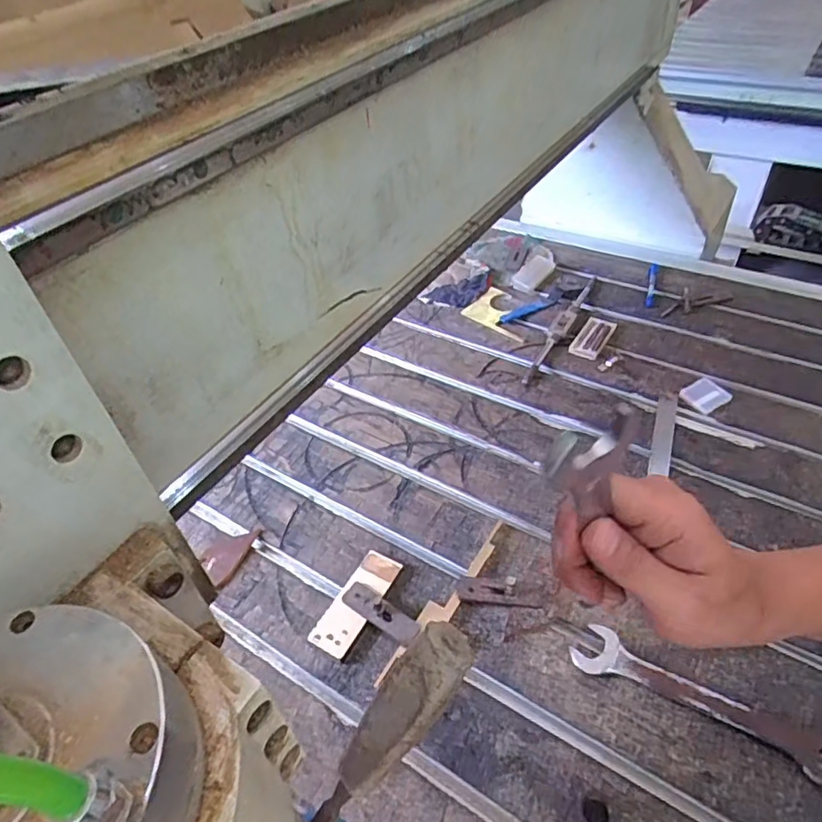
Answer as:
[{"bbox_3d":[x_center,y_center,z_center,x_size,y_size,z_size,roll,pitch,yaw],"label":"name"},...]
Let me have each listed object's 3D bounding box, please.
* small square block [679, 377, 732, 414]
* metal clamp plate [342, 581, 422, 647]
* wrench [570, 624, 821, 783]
[{"bbox_3d":[0.449,-0.024,0.891,0.058,0.009,0.056,-27,49,-20],"label":"small square block"},{"bbox_3d":[-0.036,0.231,0.670,0.098,0.012,0.030,25,63,30],"label":"metal clamp plate"},{"bbox_3d":[0.291,0.289,0.587,0.247,0.008,0.048,19,50,23],"label":"wrench"}]

